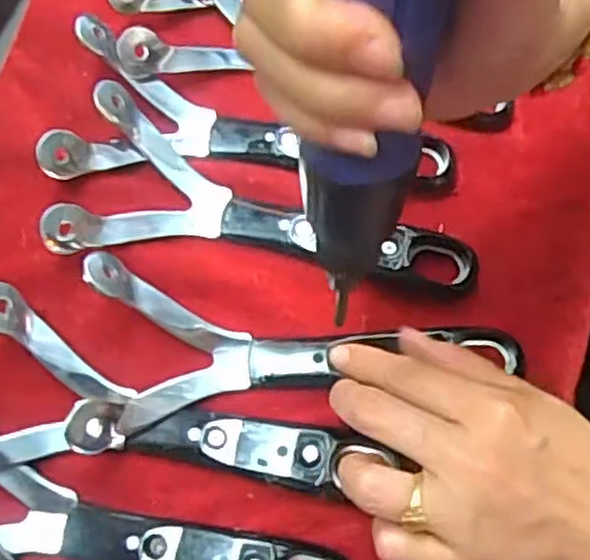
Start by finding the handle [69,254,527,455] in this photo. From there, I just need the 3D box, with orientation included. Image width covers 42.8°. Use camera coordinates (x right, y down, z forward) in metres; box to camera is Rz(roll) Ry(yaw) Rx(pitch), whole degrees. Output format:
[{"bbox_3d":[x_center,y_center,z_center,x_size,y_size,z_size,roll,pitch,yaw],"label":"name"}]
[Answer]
[{"bbox_3d":[0.001,0.027,0.347,0.198,0.025,0.083,-4,70,-7],"label":"handle"}]

